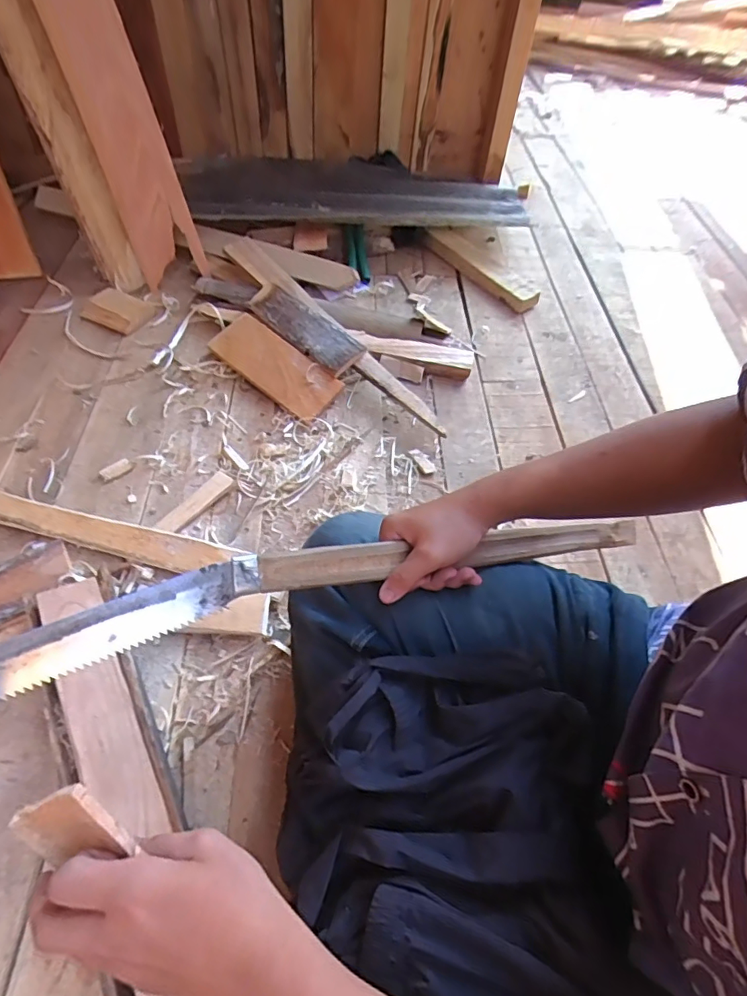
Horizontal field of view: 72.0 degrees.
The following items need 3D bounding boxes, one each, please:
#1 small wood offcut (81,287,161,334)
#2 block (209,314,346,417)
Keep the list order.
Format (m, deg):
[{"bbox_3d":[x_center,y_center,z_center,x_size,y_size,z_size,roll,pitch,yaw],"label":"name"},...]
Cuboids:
[{"bbox_3d":[-0.479,-0.354,0.963,0.120,0.021,0.089,23,54,12],"label":"small wood offcut"},{"bbox_3d":[-0.168,-0.224,0.870,0.235,0.015,0.093,40,77,16],"label":"block"}]

